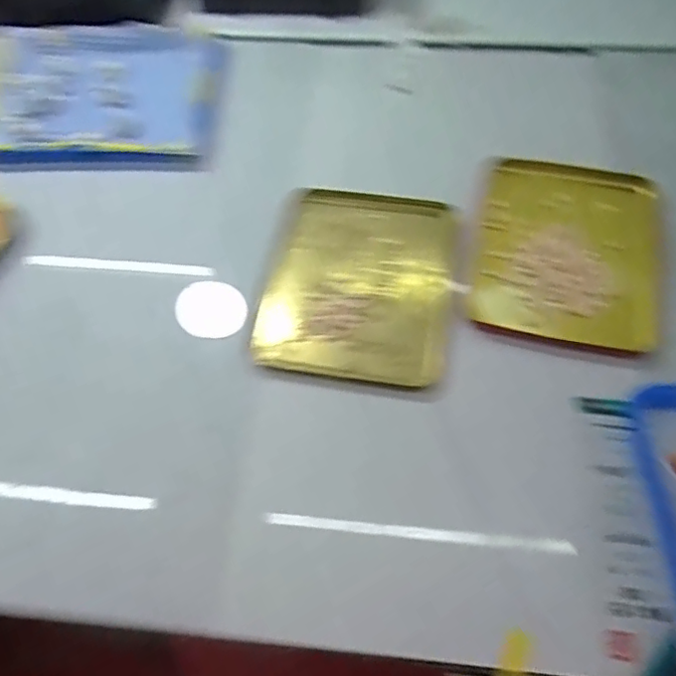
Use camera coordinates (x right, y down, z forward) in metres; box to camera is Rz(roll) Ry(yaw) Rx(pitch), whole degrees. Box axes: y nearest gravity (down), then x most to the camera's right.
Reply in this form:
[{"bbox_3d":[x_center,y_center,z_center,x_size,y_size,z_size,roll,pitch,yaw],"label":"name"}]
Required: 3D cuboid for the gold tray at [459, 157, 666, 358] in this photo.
[{"bbox_3d":[0.255,-0.096,0.667,0.205,0.033,0.239,9,62,8],"label":"gold tray"}]

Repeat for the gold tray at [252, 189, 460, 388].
[{"bbox_3d":[0.025,-0.065,0.671,0.209,0.024,0.236,9,62,8],"label":"gold tray"}]

